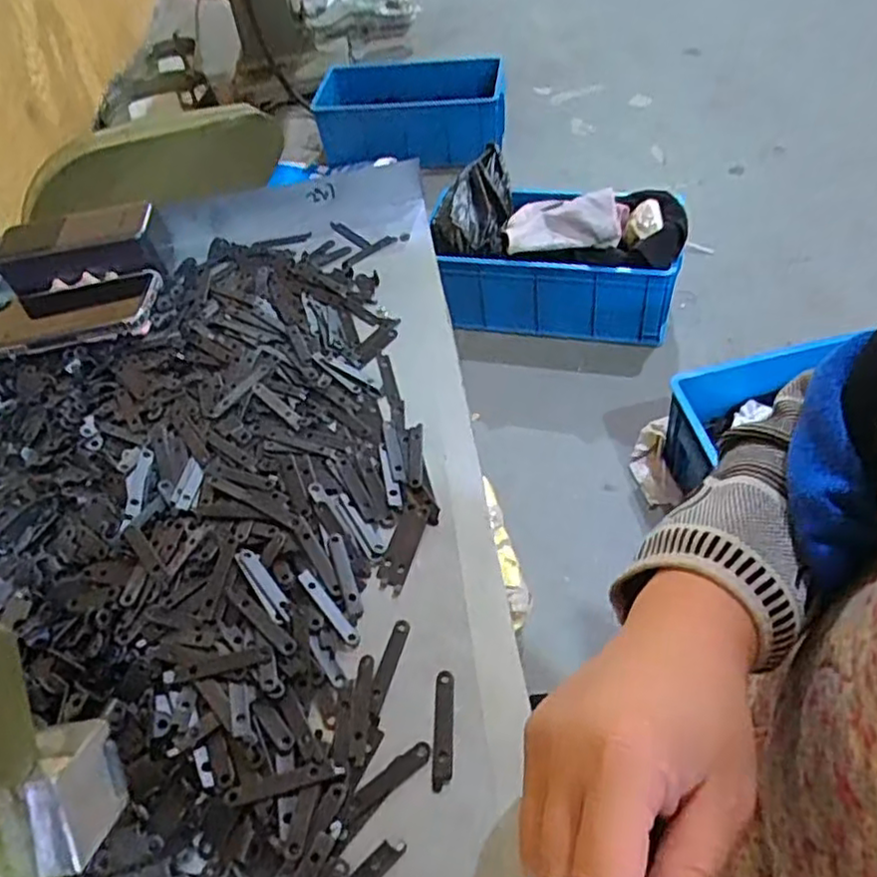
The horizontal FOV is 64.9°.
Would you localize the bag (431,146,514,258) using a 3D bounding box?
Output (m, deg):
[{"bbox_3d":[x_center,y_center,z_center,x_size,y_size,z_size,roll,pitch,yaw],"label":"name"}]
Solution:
[{"bbox_3d":[0.094,-0.583,1.729,0.180,0.086,0.408,2,52,10],"label":"bag"}]

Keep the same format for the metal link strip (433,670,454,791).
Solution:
[{"bbox_3d":[0.002,0.137,0.328,0.009,0.004,0.053,-1,50,4],"label":"metal link strip"}]

